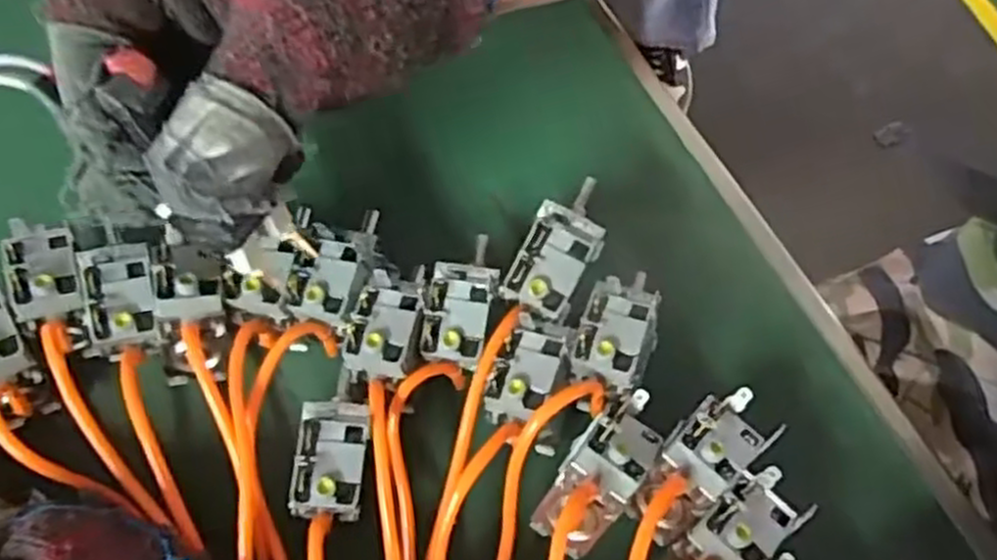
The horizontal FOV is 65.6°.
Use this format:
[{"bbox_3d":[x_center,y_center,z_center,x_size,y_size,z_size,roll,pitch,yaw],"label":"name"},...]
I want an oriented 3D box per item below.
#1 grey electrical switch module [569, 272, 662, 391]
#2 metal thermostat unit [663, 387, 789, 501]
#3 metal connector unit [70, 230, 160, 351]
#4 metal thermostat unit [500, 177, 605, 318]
[{"bbox_3d":[0.043,0.017,0.278,0.027,0.013,0.043,17,75,6],"label":"grey electrical switch module"},{"bbox_3d":[0.076,0.057,0.269,0.035,0.017,0.026,-30,67,-37],"label":"metal thermostat unit"},{"bbox_3d":[-0.142,0.004,0.289,0.024,0.012,0.044,-18,75,-3],"label":"metal connector unit"},{"bbox_3d":[0.023,-0.012,0.282,0.026,0.015,0.051,24,76,8],"label":"metal thermostat unit"}]

